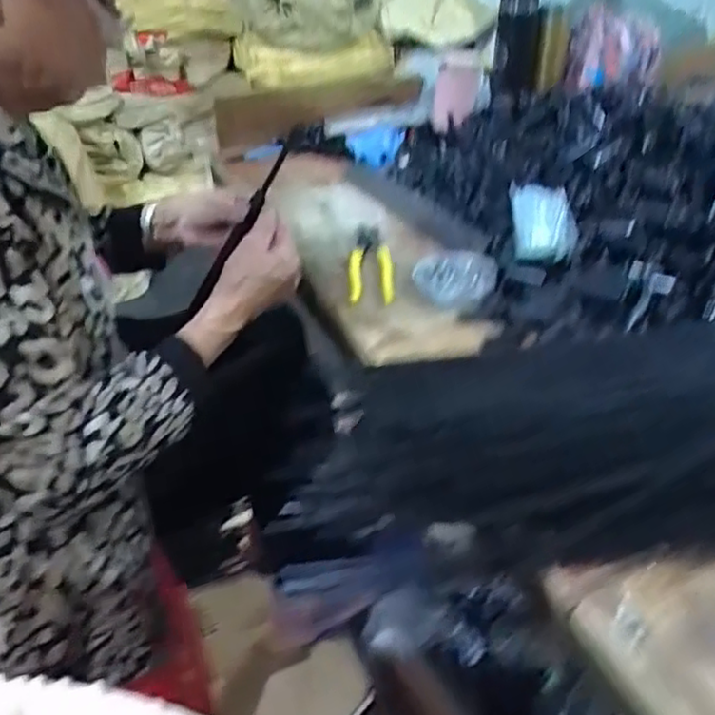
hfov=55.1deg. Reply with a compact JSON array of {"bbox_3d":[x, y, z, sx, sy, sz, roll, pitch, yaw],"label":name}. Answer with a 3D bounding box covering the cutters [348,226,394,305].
[{"bbox_3d":[0.014,-0.106,0.765,0.047,0.011,0.165,-1,34,0],"label":"cutters"}]

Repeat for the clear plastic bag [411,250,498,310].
[{"bbox_3d":[0.104,-0.086,0.733,0.086,0.014,0.108,0,34,1],"label":"clear plastic bag"}]

